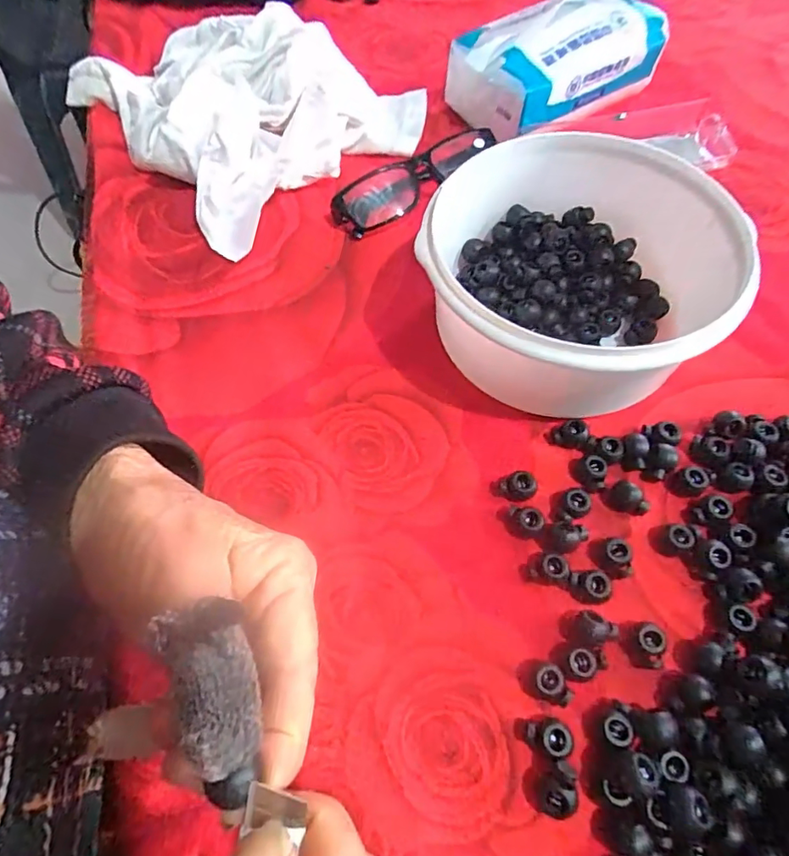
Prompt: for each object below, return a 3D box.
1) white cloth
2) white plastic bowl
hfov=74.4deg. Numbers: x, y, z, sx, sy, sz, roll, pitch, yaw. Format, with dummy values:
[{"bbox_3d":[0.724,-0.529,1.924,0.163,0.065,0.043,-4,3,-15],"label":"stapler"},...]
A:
[{"bbox_3d":[-0.129,-0.277,0.422,0.262,0.058,0.227,38,66,20],"label":"white cloth"},{"bbox_3d":[0.103,-0.079,0.295,0.145,0.076,0.157,0,59,0],"label":"white plastic bowl"}]

